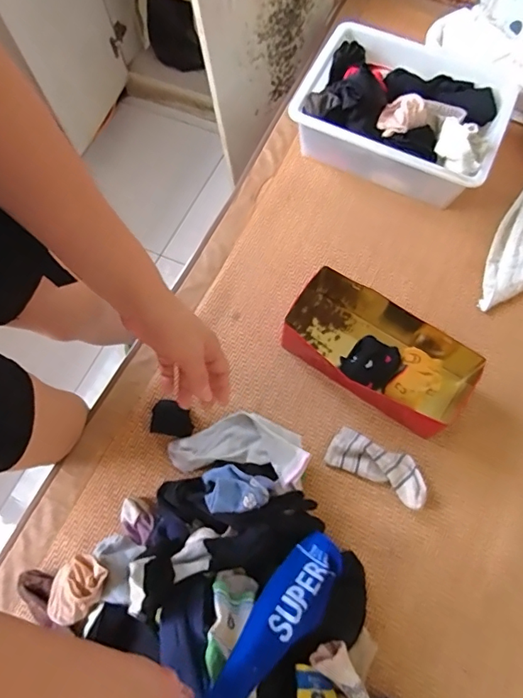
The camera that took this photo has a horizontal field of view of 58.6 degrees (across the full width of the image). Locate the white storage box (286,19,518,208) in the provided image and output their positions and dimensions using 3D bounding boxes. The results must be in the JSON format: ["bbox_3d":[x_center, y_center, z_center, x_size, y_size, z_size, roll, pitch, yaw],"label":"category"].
[{"bbox_3d":[0.268,-0.450,0.906,0.372,0.141,0.290,25,70,9],"label":"white storage box"}]

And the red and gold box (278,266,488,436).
[{"bbox_3d":[0.188,-0.006,0.746,0.313,0.078,0.155,35,72,13],"label":"red and gold box"}]

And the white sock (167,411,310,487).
[{"bbox_3d":[-0.039,0.144,0.683,0.213,0.037,0.098,-3,67,20],"label":"white sock"}]

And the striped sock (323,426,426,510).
[{"bbox_3d":[0.176,0.175,0.704,0.150,0.023,0.063,28,71,11],"label":"striped sock"}]

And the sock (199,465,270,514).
[{"bbox_3d":[-0.036,0.191,0.638,0.093,0.044,0.062,-2,67,1],"label":"sock"}]

